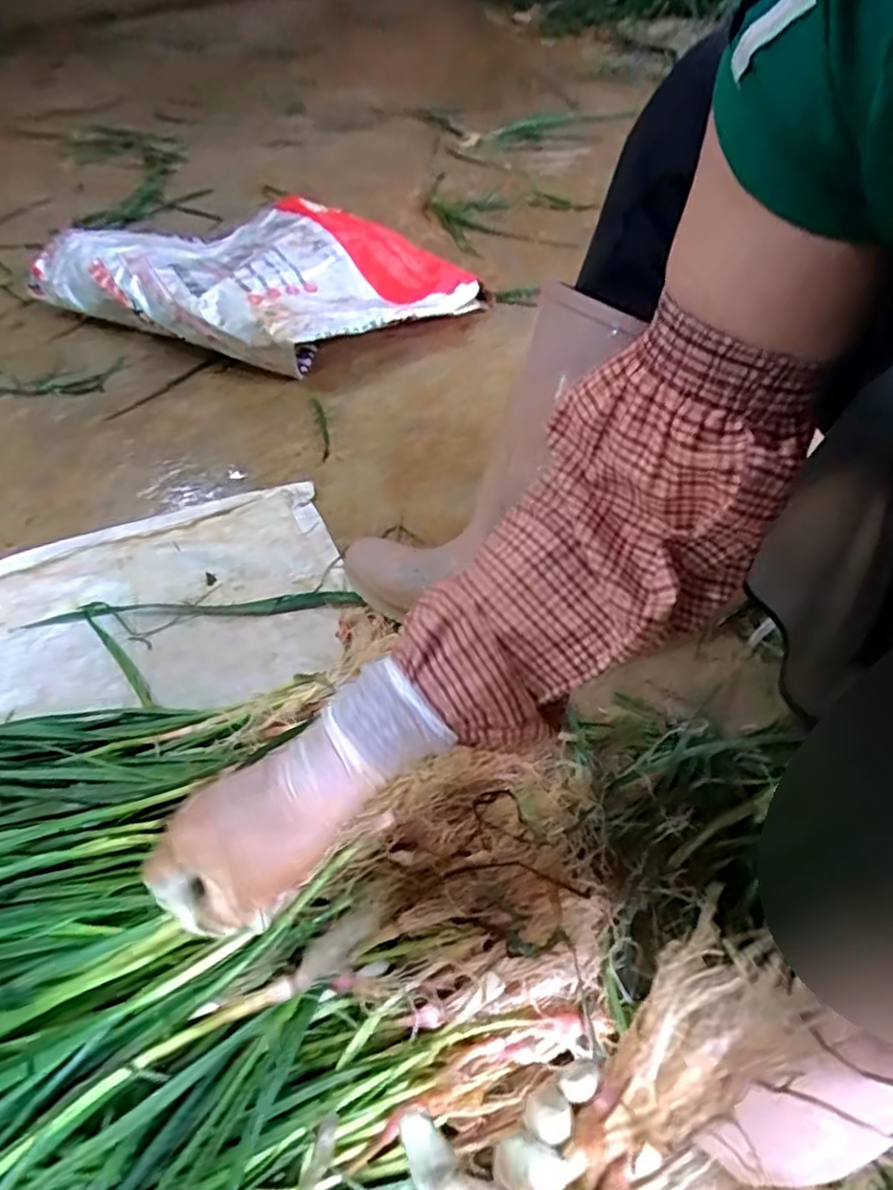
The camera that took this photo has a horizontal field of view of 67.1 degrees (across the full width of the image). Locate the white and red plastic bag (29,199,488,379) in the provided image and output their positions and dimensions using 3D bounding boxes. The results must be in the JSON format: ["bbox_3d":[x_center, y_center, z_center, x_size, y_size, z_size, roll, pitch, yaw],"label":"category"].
[{"bbox_3d":[-0.304,-0.528,1.112,0.572,0.128,0.490,31,60,27],"label":"white and red plastic bag"}]

